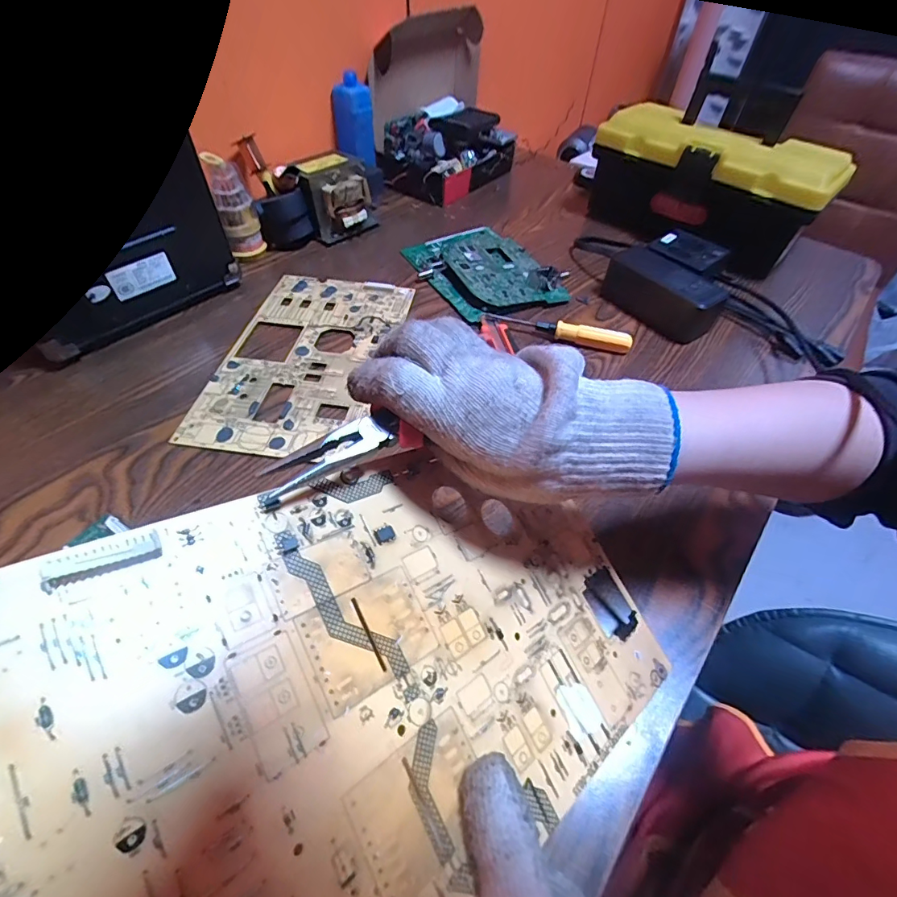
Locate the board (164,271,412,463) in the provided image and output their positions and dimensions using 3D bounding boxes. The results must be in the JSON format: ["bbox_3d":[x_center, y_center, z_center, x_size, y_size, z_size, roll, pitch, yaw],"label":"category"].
[{"bbox_3d":[-0.146,-0.100,0.477,0.162,0.004,0.270,8,52,4],"label":"board"}]

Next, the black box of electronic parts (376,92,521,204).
[{"bbox_3d":[-0.004,-0.470,0.722,0.170,0.078,0.195,31,56,21],"label":"black box of electronic parts"}]

